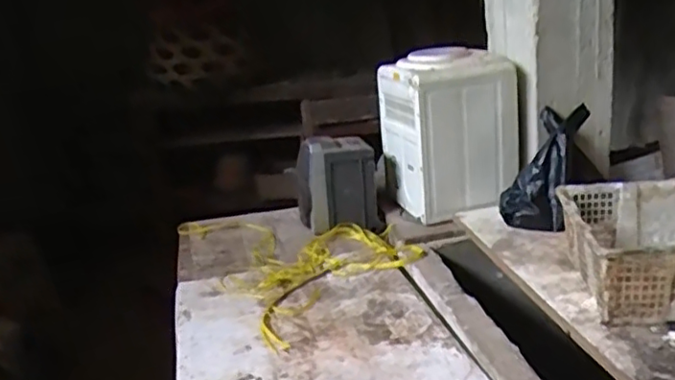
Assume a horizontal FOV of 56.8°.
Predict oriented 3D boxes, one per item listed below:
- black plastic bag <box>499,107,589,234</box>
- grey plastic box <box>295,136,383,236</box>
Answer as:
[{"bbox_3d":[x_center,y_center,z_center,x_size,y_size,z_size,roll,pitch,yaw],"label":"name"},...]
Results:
[{"bbox_3d":[0.532,-0.061,1.609,0.089,0.342,0.173,27,-7,-37],"label":"black plastic bag"},{"bbox_3d":[0.003,-0.011,1.837,0.245,0.263,0.114,-7,18,-3],"label":"grey plastic box"}]

